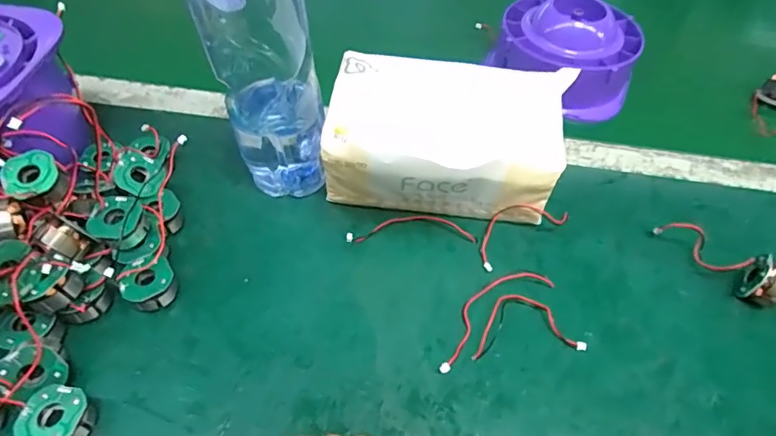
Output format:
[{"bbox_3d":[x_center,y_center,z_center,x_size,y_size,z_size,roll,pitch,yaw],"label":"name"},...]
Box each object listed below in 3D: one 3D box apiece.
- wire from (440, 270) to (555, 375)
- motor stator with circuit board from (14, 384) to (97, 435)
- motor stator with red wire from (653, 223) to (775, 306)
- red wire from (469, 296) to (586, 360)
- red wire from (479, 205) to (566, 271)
[{"bbox_3d":[0.064,0.058,0.305,0.101,0.012,0.026,-31,60,-23],"label":"wire"},{"bbox_3d":[-0.173,0.108,0.252,0.027,0.024,0.030,12,53,7],"label":"motor stator with circuit board"},{"bbox_3d":[0.229,0.026,0.327,0.024,0.026,0.085,-28,58,-21],"label":"motor stator with red wire"},{"bbox_3d":[0.086,0.063,0.297,0.070,0.017,0.037,-3,53,-4],"label":"red wire"},{"bbox_3d":[0.096,0.003,0.341,0.082,0.026,0.027,-27,58,-20],"label":"red wire"}]

